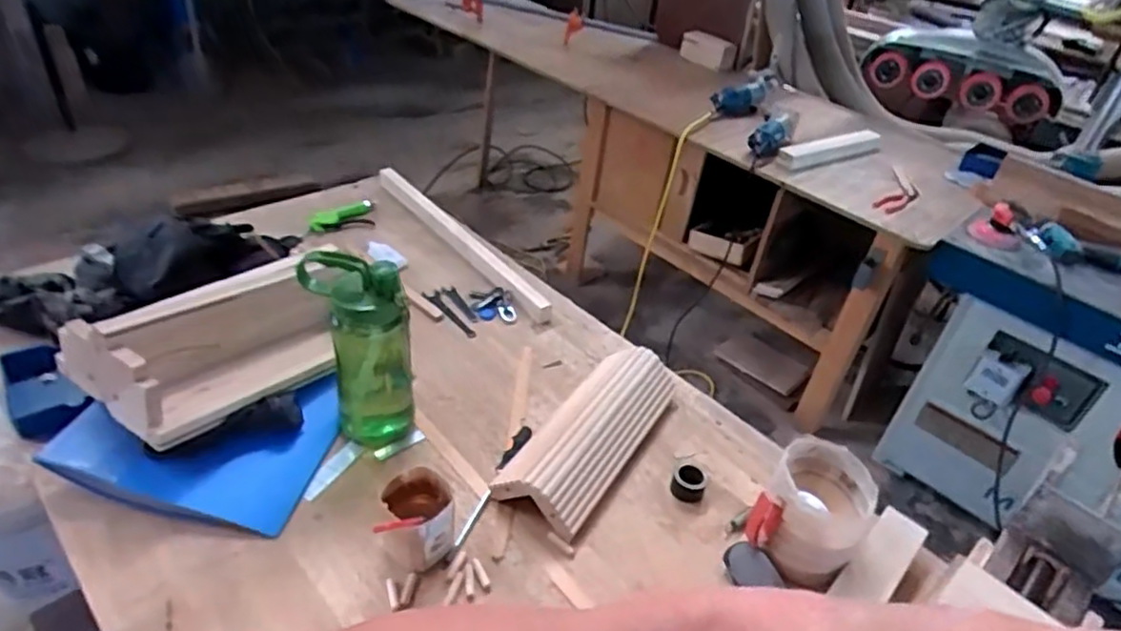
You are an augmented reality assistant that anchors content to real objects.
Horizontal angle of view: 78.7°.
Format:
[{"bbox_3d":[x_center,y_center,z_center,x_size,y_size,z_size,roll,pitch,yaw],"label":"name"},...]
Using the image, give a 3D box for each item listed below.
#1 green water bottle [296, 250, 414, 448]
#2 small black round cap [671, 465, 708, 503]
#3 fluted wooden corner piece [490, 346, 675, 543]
[{"bbox_3d":[-0.255,0.053,0.881,0.122,0.269,0.092,-7,39,-18],"label":"green water bottle"},{"bbox_3d":[0.176,0.230,0.932,0.044,0.030,0.044,5,36,-3],"label":"small black round cap"},{"bbox_3d":[0.045,0.154,0.962,0.129,0.063,0.341,23,39,21],"label":"fluted wooden corner piece"}]

